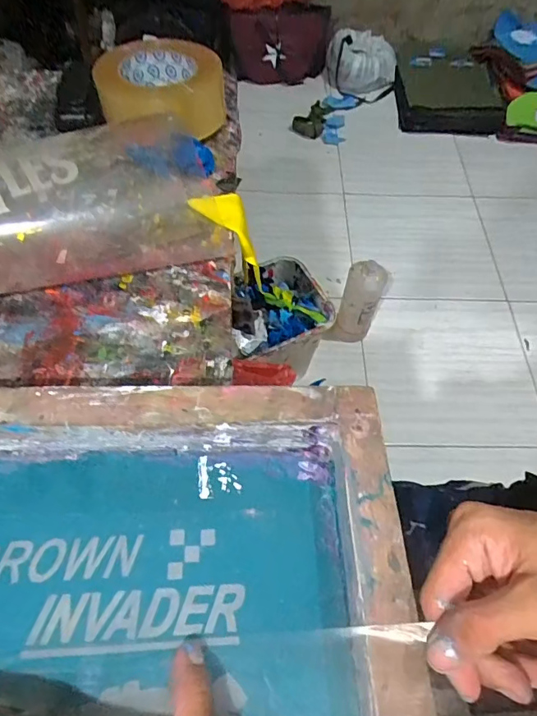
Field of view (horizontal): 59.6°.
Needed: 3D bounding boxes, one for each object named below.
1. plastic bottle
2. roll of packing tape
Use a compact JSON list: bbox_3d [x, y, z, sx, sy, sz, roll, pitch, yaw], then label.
[{"bbox_3d":[0.204,-0.118,1.073,0.082,0.225,0.079,20,61,9],"label":"plastic bottle"},{"bbox_3d":[-0.105,-0.274,0.479,0.107,0.061,0.120,15,60,6],"label":"roll of packing tape"}]

